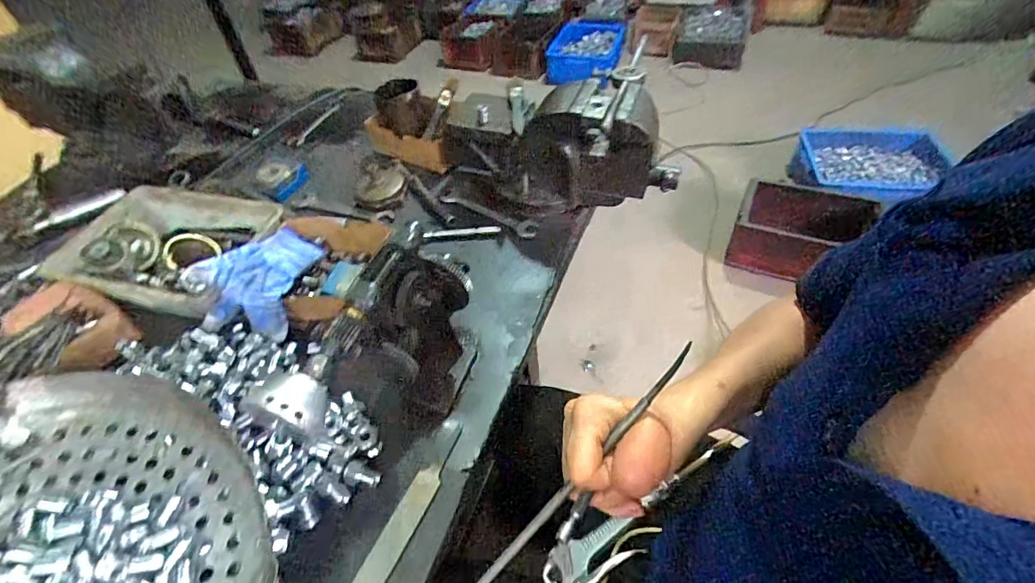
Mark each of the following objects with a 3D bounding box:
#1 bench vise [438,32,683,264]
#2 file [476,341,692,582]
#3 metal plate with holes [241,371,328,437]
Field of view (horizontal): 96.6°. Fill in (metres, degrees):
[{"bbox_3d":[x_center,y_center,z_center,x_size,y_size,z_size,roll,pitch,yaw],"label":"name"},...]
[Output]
[{"bbox_3d":[0.046,-0.182,0.648,0.300,0.173,0.155,-11,48,-5],"label":"bench vise"},{"bbox_3d":[0.032,0.124,0.291,0.235,0.007,0.007,-52,53,10],"label":"file"},{"bbox_3d":[-0.146,0.070,0.293,0.047,0.015,0.039,15,33,-26],"label":"metal plate with holes"}]

